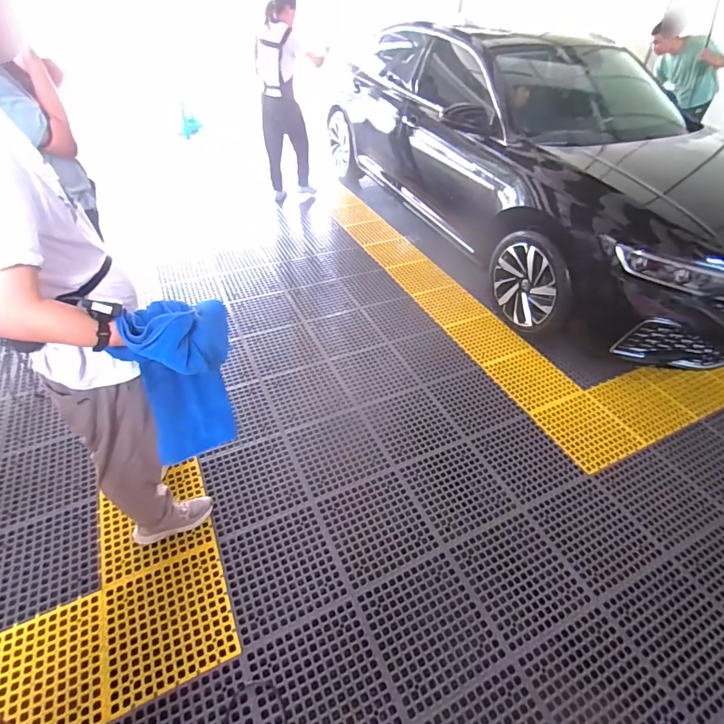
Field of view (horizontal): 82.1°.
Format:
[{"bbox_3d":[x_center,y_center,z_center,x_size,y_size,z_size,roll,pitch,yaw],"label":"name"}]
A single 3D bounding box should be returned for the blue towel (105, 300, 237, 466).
[{"bbox_3d":[-0.449,0.048,1.070,0.246,0.433,0.154,-19,48,-21],"label":"blue towel"}]

